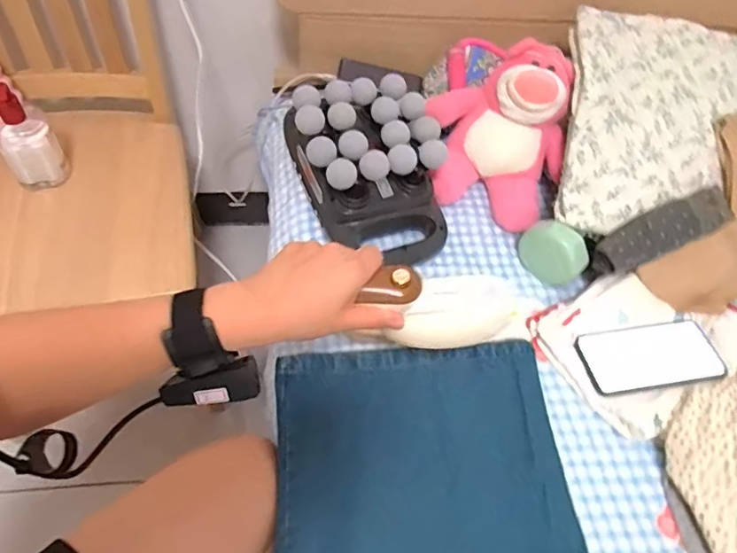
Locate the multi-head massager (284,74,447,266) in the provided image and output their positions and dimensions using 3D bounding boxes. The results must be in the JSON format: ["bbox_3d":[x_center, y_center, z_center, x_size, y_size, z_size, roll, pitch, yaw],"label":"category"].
[{"bbox_3d":[0.000,-0.141,0.696,0.164,0.122,0.198,-11,59,-12],"label":"multi-head massager"}]

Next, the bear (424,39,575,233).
[{"bbox_3d":[0.174,-0.196,0.733,0.184,0.164,0.159,20,57,7],"label":"bear"}]

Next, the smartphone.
[{"bbox_3d":[0.335,0.094,0.639,0.163,0.010,0.083,-7,58,-10],"label":"smartphone"}]

